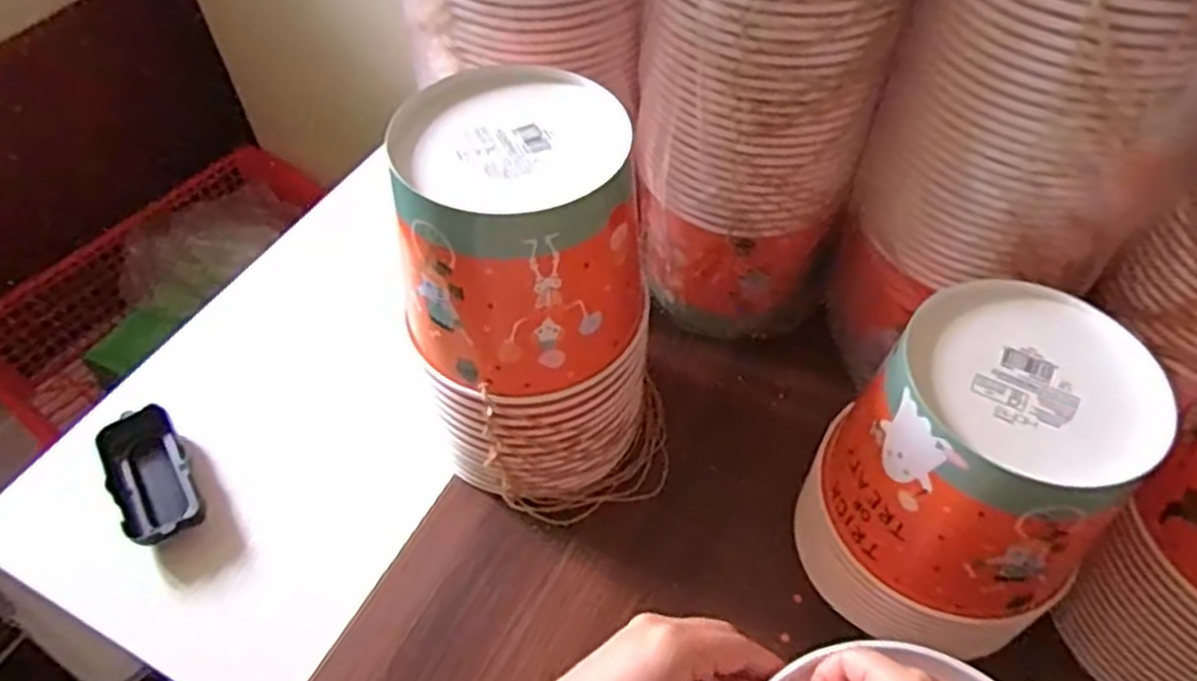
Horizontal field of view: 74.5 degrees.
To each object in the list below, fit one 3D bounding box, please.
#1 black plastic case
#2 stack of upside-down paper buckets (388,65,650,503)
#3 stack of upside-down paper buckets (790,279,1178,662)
[{"bbox_3d":[-0.316,0.095,0.552,0.047,0.023,0.103,-25,56,-18],"label":"black plastic case"},{"bbox_3d":[-0.040,-0.021,0.523,0.138,0.262,0.155,-6,52,-5],"label":"stack of upside-down paper buckets"},{"bbox_3d":[0.218,0.083,0.470,0.149,0.189,0.141,36,60,25],"label":"stack of upside-down paper buckets"}]

